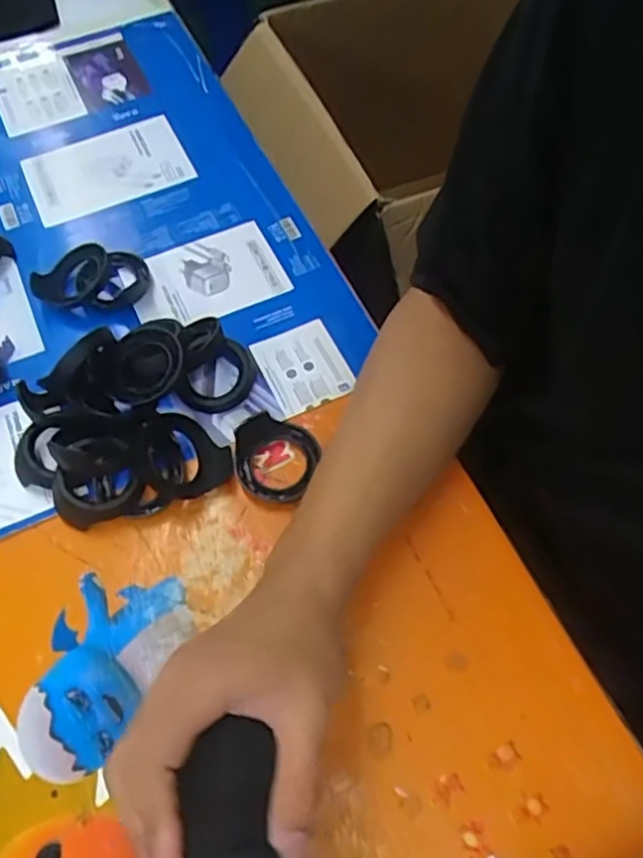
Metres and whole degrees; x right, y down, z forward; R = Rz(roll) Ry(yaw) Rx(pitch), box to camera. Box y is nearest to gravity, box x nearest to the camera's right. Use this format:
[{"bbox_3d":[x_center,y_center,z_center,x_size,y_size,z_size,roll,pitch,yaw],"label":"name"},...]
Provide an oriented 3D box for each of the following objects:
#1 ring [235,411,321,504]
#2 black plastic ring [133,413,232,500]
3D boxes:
[{"bbox_3d":[-0.032,0.020,0.478,0.059,0.024,0.062,-1,62,3],"label":"ring"},{"bbox_3d":[-0.101,0.020,0.474,0.064,0.020,0.064,8,69,-21],"label":"black plastic ring"}]

